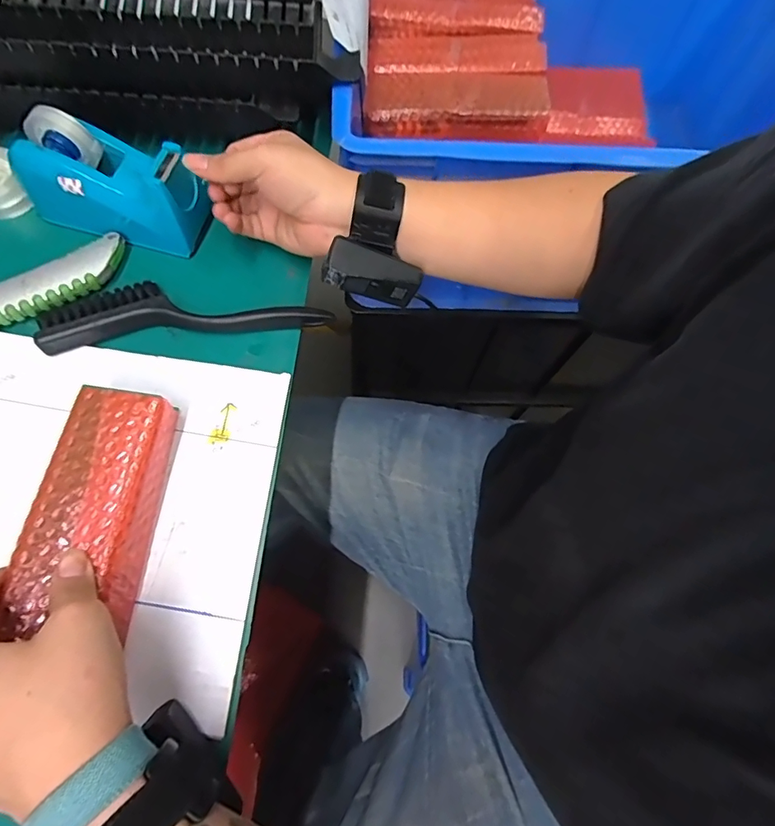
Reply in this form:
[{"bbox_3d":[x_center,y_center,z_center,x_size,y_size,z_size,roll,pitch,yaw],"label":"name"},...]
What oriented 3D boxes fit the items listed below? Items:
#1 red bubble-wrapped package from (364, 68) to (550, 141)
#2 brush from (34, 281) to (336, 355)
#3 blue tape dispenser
[{"bbox_3d":[0.072,-0.329,0.505,0.186,0.028,0.075,4,69,-1],"label":"red bubble-wrapped package"},{"bbox_3d":[-0.156,-0.084,0.378,0.212,0.023,0.049,-8,69,-6],"label":"brush"},{"bbox_3d":[-0.215,-0.185,0.377,0.138,0.080,0.050,15,69,3],"label":"blue tape dispenser"}]

